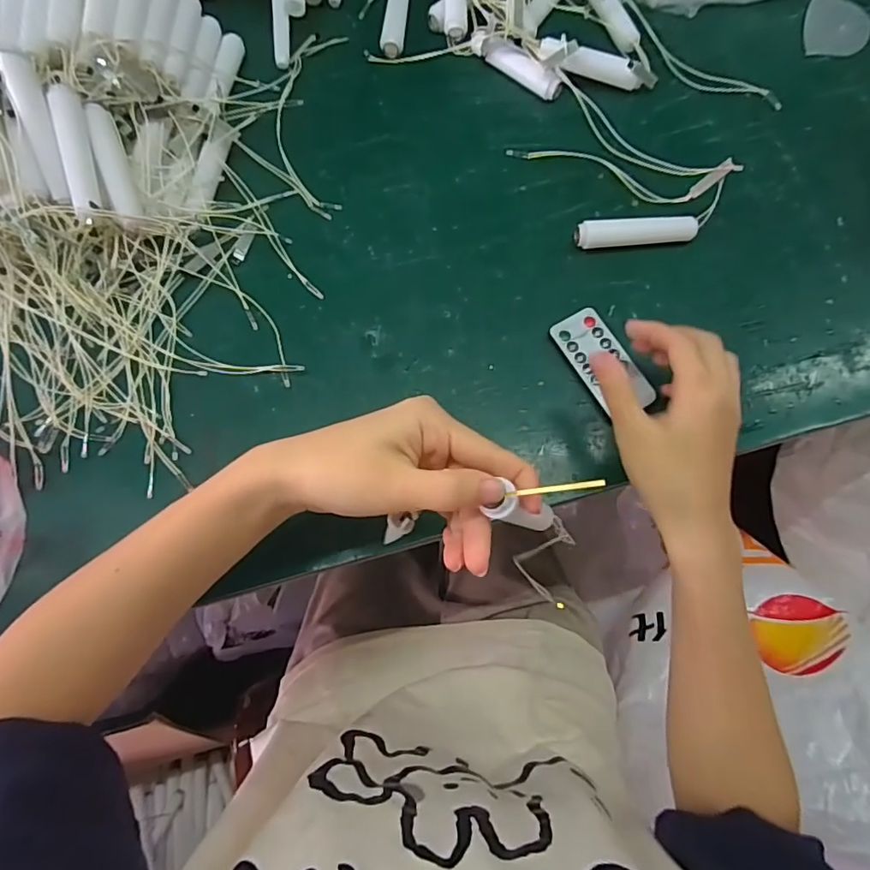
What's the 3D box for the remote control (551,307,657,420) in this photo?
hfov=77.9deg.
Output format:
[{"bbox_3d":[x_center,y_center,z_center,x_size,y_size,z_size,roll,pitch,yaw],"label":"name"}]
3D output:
[{"bbox_3d":[0.117,-0.054,0.381,0.038,0.010,0.081,-25,75,-7],"label":"remote control"}]

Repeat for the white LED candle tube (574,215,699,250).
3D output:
[{"bbox_3d":[0.152,-0.153,0.406,0.090,0.019,0.017,-5,74,-1],"label":"white LED candle tube"}]

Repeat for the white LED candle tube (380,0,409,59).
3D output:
[{"bbox_3d":[-0.034,-0.376,0.481,0.019,0.016,0.094,4,74,2],"label":"white LED candle tube"}]

